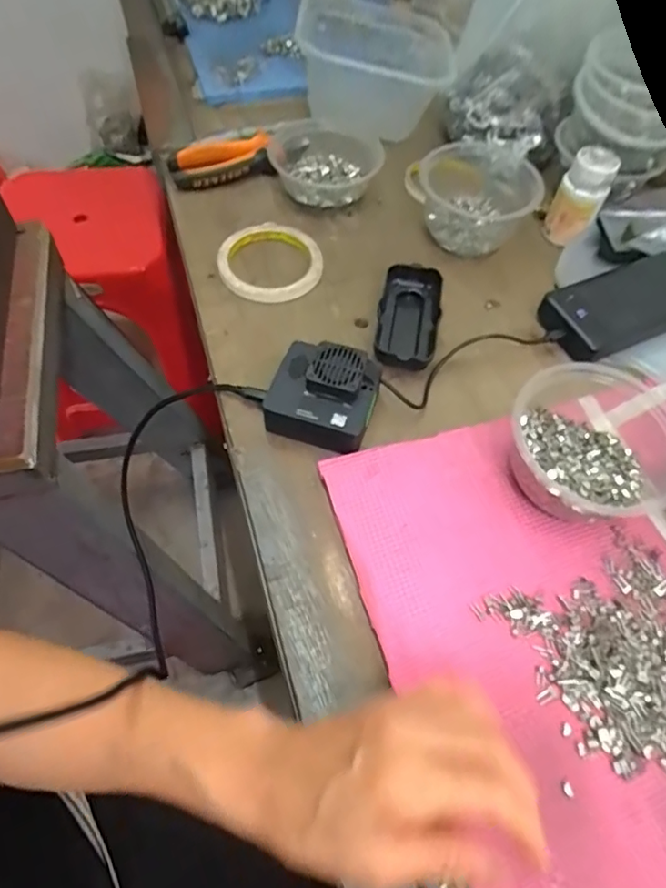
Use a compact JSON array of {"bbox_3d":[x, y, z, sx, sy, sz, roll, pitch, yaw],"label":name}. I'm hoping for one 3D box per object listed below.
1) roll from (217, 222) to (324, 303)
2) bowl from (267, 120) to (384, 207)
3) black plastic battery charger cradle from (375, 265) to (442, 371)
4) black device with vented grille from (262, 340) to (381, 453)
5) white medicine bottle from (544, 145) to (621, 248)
[{"bbox_3d":[-0.059,-0.174,0.523,0.096,0.012,0.094,0,59,-1],"label":"roll"},{"bbox_3d":[-0.008,-0.301,0.587,0.113,0.040,0.114,0,59,-1],"label":"bowl"},{"bbox_3d":[0.067,-0.111,0.486,0.054,0.022,0.105,6,59,2],"label":"black plastic battery charger cradle"},{"bbox_3d":[-0.008,-0.038,0.424,0.078,0.040,0.076,20,61,11],"label":"black device with vented grille"},{"bbox_3d":[0.240,-0.241,0.537,0.045,0.074,0.047,24,62,13],"label":"white medicine bottle"}]

